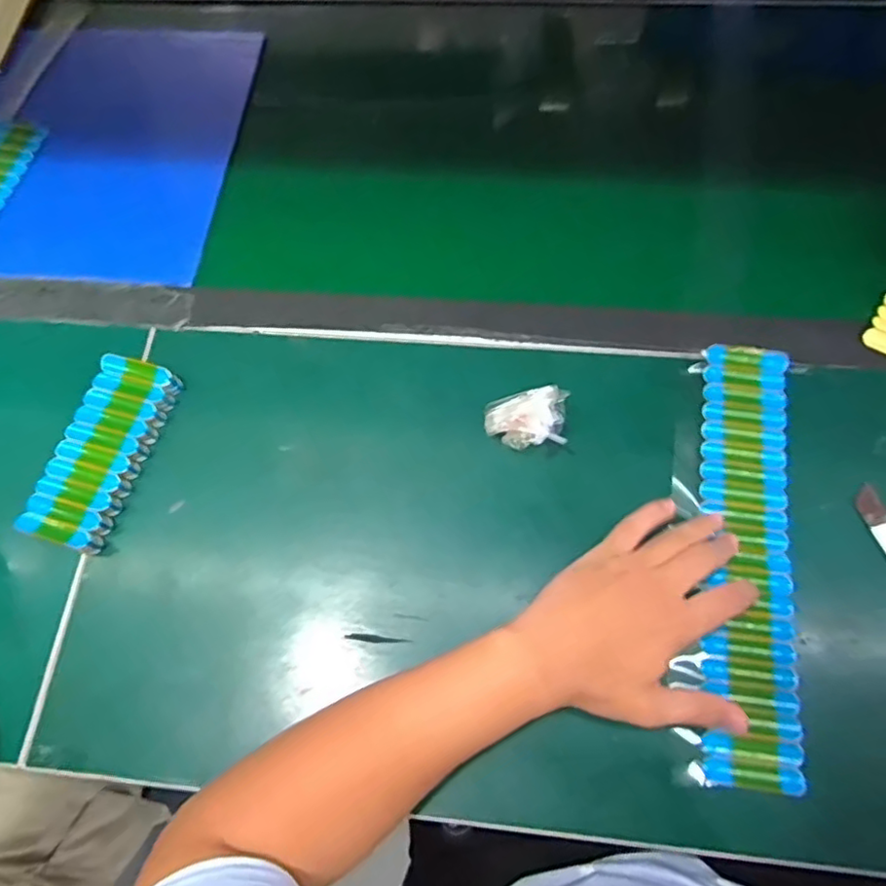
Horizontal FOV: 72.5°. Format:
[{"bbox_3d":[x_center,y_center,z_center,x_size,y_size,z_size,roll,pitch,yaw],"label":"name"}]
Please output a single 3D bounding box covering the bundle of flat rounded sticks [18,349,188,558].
[{"bbox_3d":[-0.269,0.005,0.477,0.063,0.023,0.151,15,70,8],"label":"bundle of flat rounded sticks"}]

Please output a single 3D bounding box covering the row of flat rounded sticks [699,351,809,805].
[{"bbox_3d":[0.220,0.074,0.435,0.063,0.014,0.310,6,71,4],"label":"row of flat rounded sticks"}]

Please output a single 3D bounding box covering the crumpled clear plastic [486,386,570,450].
[{"bbox_3d":[0.063,-0.014,0.461,0.059,0.040,0.047,-4,69,0],"label":"crumpled clear plastic"}]

